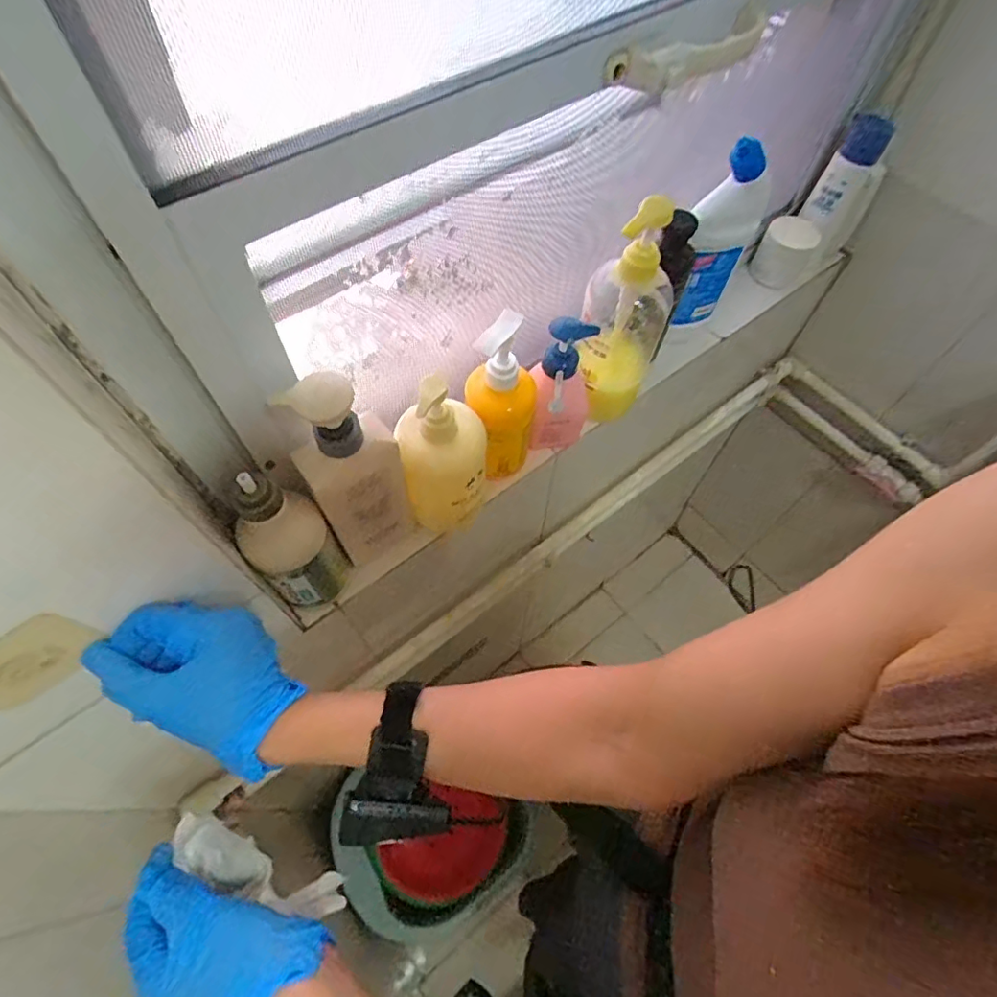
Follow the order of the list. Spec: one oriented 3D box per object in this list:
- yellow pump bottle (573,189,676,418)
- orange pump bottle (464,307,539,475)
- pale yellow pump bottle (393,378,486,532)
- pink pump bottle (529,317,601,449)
[{"bbox_3d":[0.129,-0.189,0.568,0.084,0.242,0.086,18,62,9],"label":"yellow pump bottle"},{"bbox_3d":[0.005,-0.094,0.535,0.068,0.181,0.053,-4,61,-3],"label":"orange pump bottle"},{"bbox_3d":[-0.050,-0.039,0.522,0.077,0.179,0.067,-4,61,-3],"label":"pale yellow pump bottle"},{"bbox_3d":[0.070,-0.117,0.600,0.073,0.169,0.044,-15,62,-9],"label":"pink pump bottle"}]

